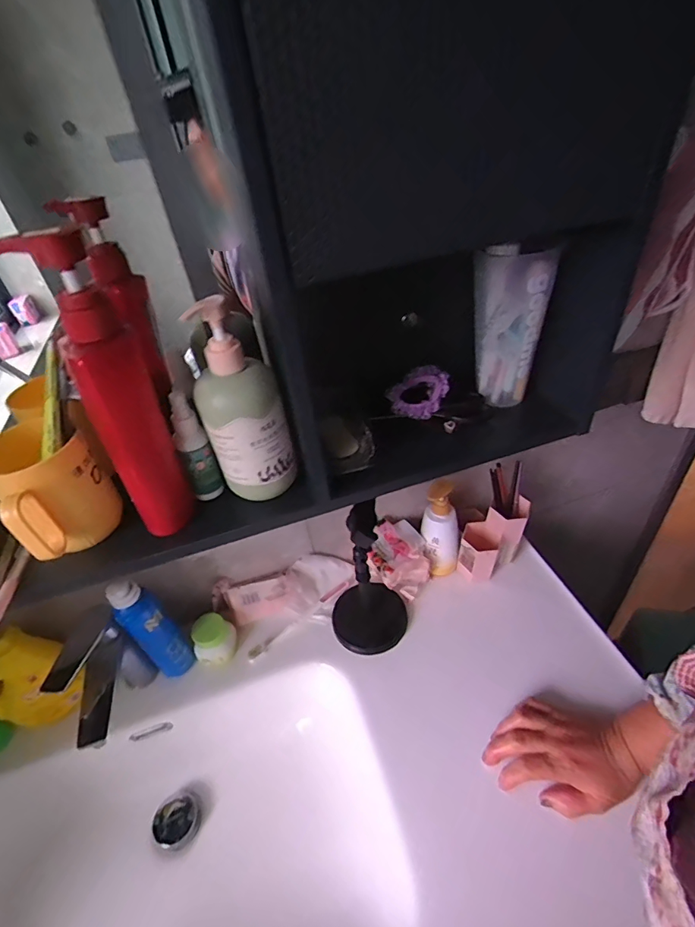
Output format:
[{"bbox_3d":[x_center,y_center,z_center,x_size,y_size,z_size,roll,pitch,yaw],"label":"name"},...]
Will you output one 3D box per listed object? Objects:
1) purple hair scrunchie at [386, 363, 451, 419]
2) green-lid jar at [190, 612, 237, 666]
[{"bbox_3d":[0.082,-0.081,0.515,0.066,0.040,0.060,3,41,13],"label":"purple hair scrunchie"},{"bbox_3d":[-0.196,0.261,0.658,0.064,0.061,0.051,-30,45,-25],"label":"green-lid jar"}]

